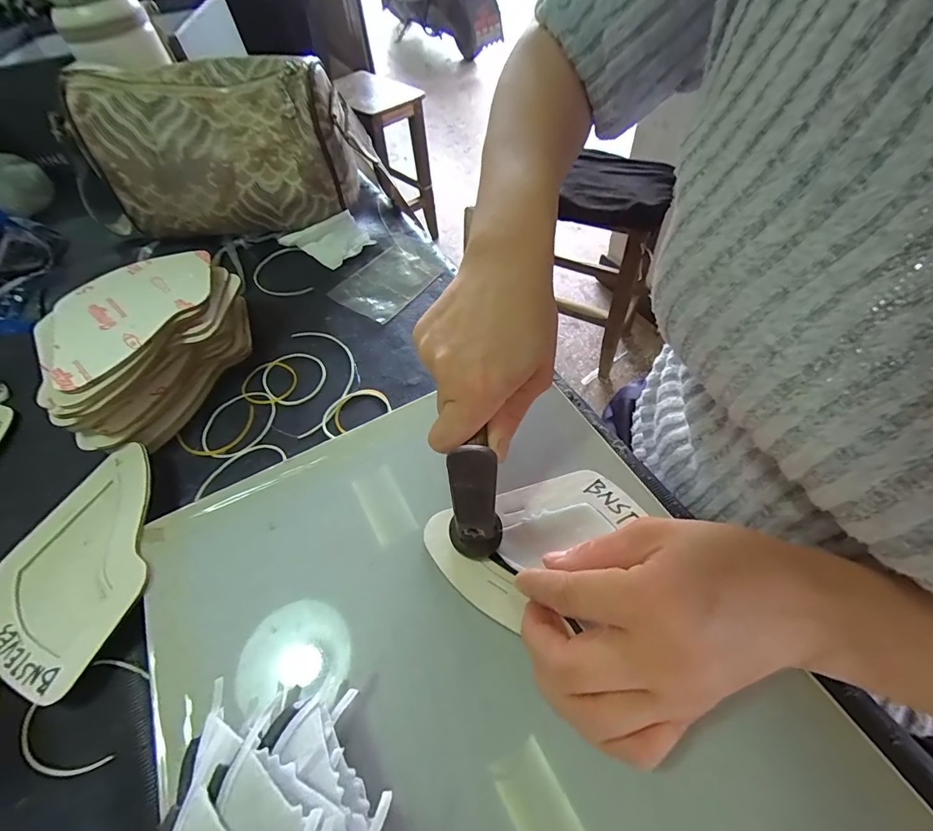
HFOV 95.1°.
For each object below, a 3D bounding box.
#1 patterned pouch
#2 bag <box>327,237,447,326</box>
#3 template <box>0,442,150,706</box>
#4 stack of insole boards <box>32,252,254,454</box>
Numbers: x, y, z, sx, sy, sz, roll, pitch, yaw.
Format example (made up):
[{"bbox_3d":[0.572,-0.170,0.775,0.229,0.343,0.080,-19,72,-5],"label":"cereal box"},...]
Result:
[{"bbox_3d":[-0.229,-0.247,0.426,0.247,0.147,0.080,-8,54,-2],"label":"patterned pouch"},{"bbox_3d":[-0.074,-0.139,0.425,0.074,0.009,0.109,29,61,22],"label":"bag"},{"bbox_3d":[-0.236,0.088,0.265,0.117,0.004,0.121,26,68,27],"label":"template"},{"bbox_3d":[-0.260,-0.057,0.343,0.109,0.068,0.159,19,58,17],"label":"stack of insole boards"}]

